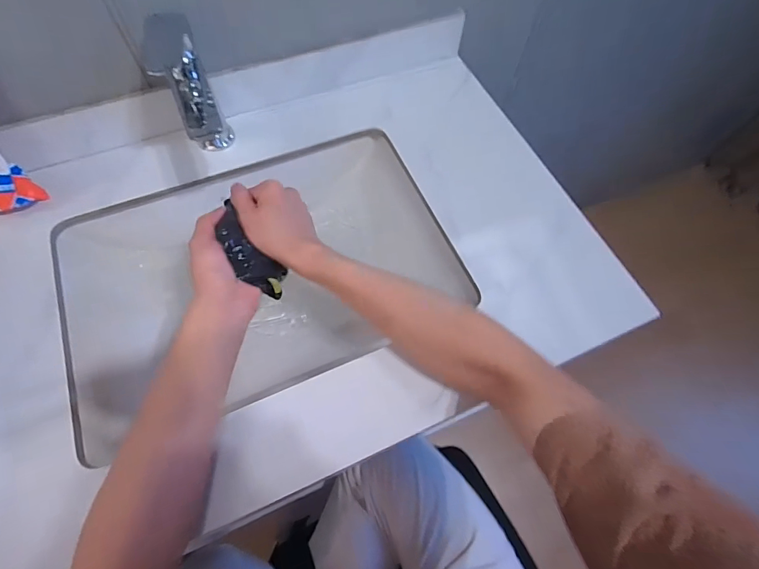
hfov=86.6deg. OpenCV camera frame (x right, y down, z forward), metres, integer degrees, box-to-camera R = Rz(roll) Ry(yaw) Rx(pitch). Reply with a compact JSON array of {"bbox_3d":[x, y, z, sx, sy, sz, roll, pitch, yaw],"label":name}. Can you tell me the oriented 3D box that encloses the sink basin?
[{"bbox_3d":[-0.150,-0.019,0.536,0.441,0.116,0.295,-21,67,-12],"label":"sink basin"}]

